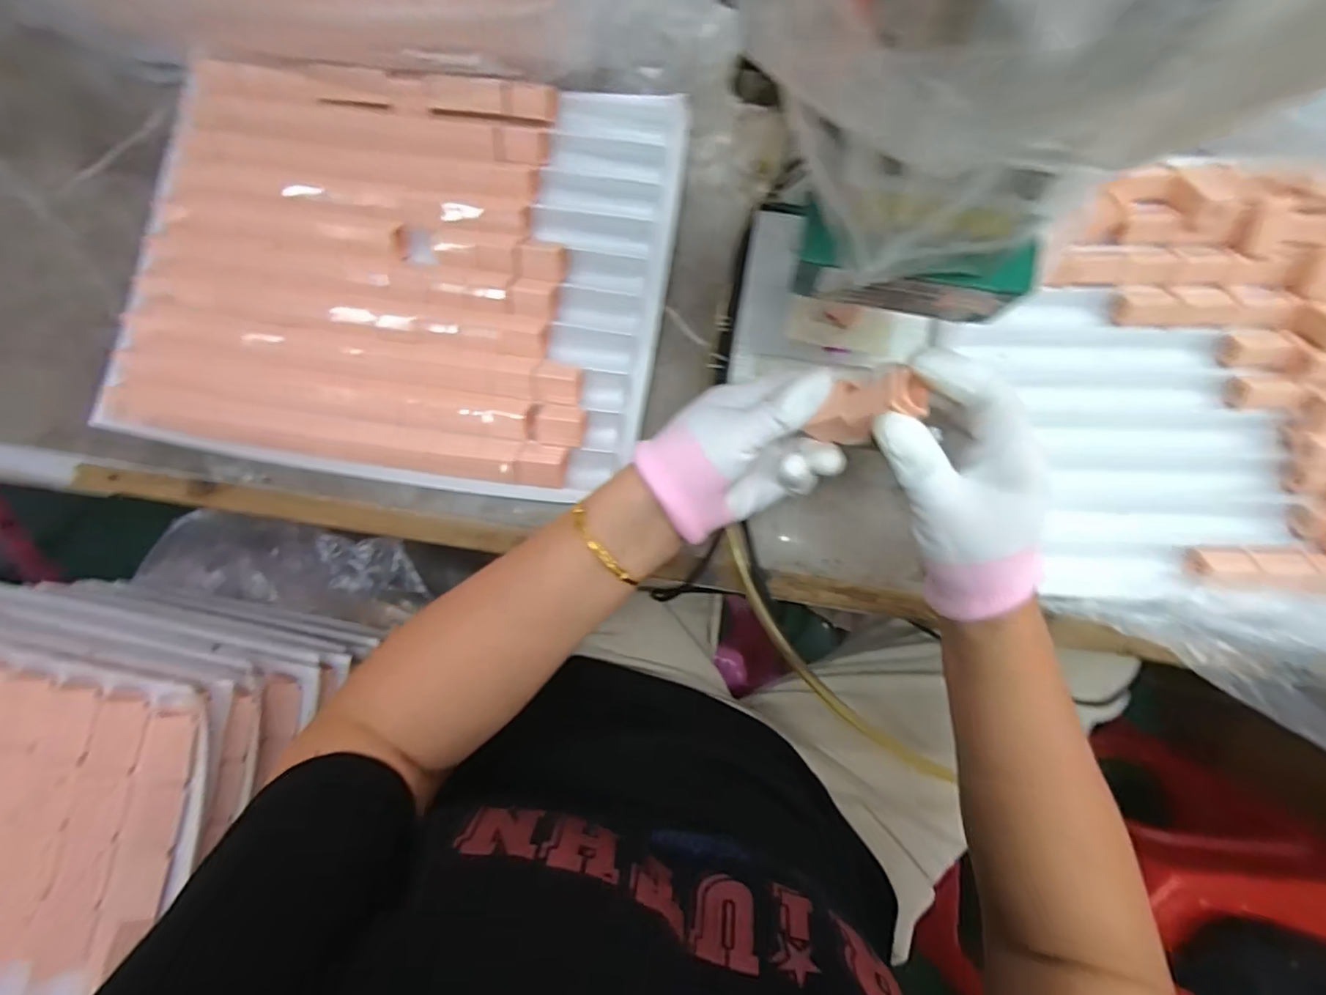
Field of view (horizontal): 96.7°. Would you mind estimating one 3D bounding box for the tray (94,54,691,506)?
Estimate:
[{"bbox_3d":[-0.194,-0.168,0.436,0.385,0.034,0.299,9,85,3],"label":"tray"}]

